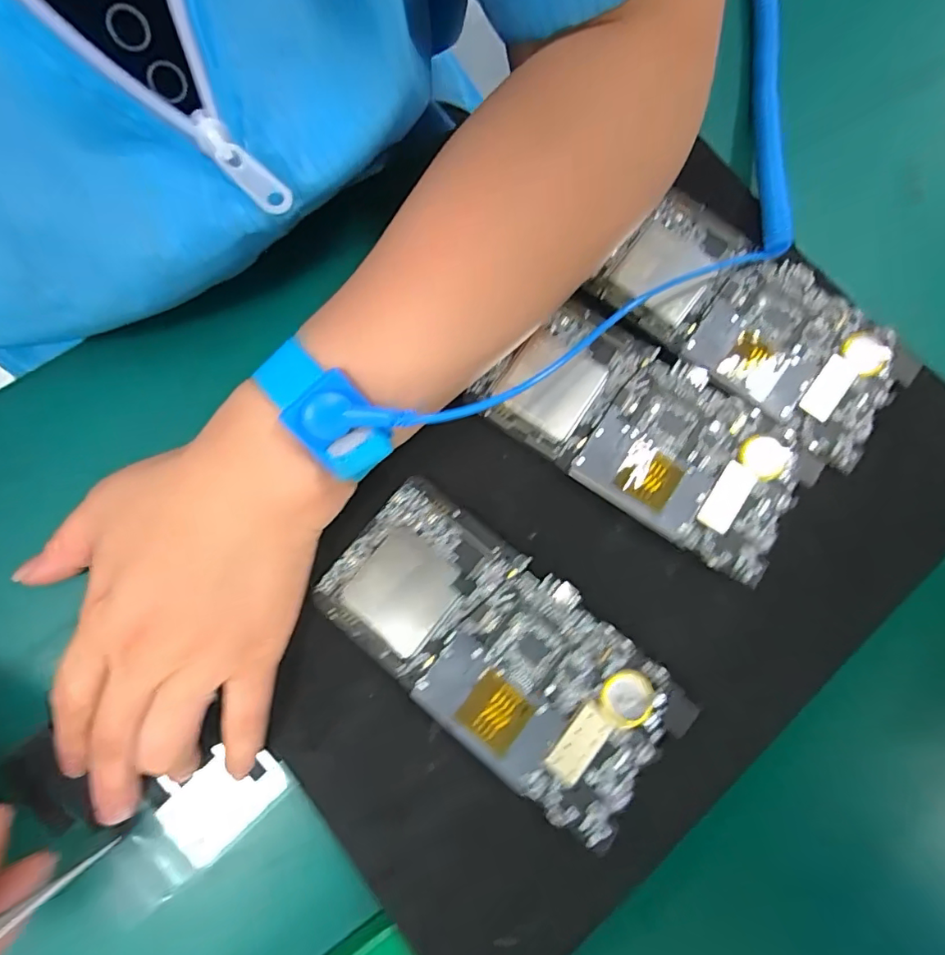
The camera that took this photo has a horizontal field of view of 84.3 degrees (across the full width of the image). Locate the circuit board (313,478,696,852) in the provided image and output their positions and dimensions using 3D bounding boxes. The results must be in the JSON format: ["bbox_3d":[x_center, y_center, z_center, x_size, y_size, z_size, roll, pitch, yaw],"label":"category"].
[{"bbox_3d":[0.009,0.071,0.219,0.149,0.007,0.072,39,82,1],"label":"circuit board"}]

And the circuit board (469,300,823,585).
[{"bbox_3d":[0.079,-0.022,0.240,0.144,0.007,0.072,34,80,6],"label":"circuit board"}]

